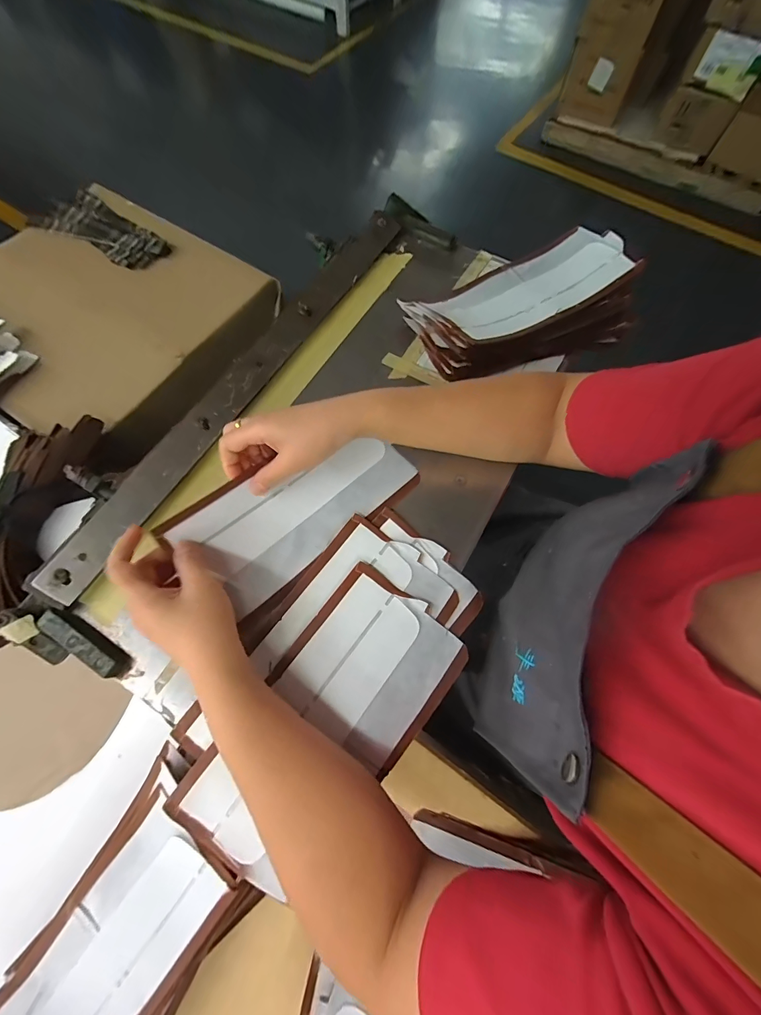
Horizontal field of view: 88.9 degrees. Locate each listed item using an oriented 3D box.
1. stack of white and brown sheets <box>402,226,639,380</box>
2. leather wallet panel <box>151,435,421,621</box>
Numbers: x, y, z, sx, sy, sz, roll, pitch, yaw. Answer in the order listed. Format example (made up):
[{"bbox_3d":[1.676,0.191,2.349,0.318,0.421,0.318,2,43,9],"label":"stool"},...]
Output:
[{"bbox_3d":[0.160,-0.228,0.444,0.246,0.066,0.132,-21,69,-10],"label":"stack of white and brown sheets"},{"bbox_3d":[-0.071,-0.005,0.362,0.210,0.025,0.101,-36,92,-16],"label":"leather wallet panel"}]

